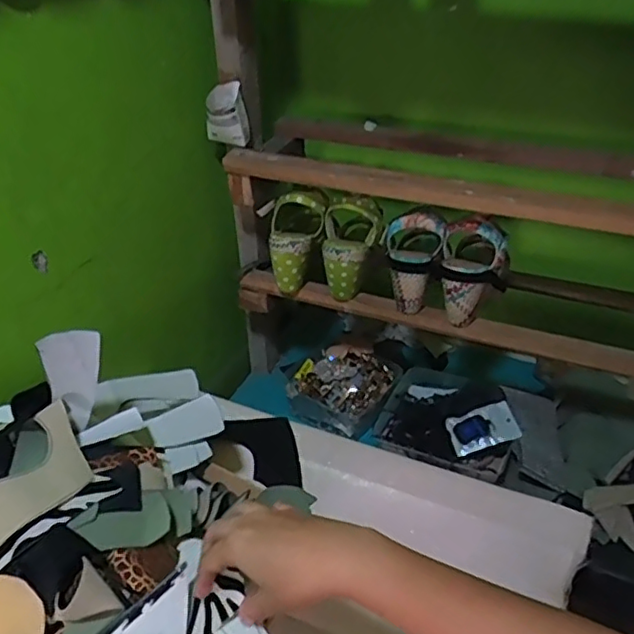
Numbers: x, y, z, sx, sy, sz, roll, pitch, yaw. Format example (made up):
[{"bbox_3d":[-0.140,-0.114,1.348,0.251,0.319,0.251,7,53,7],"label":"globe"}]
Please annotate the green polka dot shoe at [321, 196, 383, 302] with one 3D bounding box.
[{"bbox_3d":[0.037,-0.100,0.864,0.079,0.151,0.056,15,5,19],"label":"green polka dot shoe"}]

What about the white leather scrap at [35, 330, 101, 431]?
[{"bbox_3d":[-0.228,0.058,0.585,0.050,0.100,0.016,-2,35,-5],"label":"white leather scrap"}]

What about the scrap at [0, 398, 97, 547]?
[{"bbox_3d":[-0.256,0.139,0.533,0.082,0.014,0.123,40,55,19],"label":"scrap"}]

